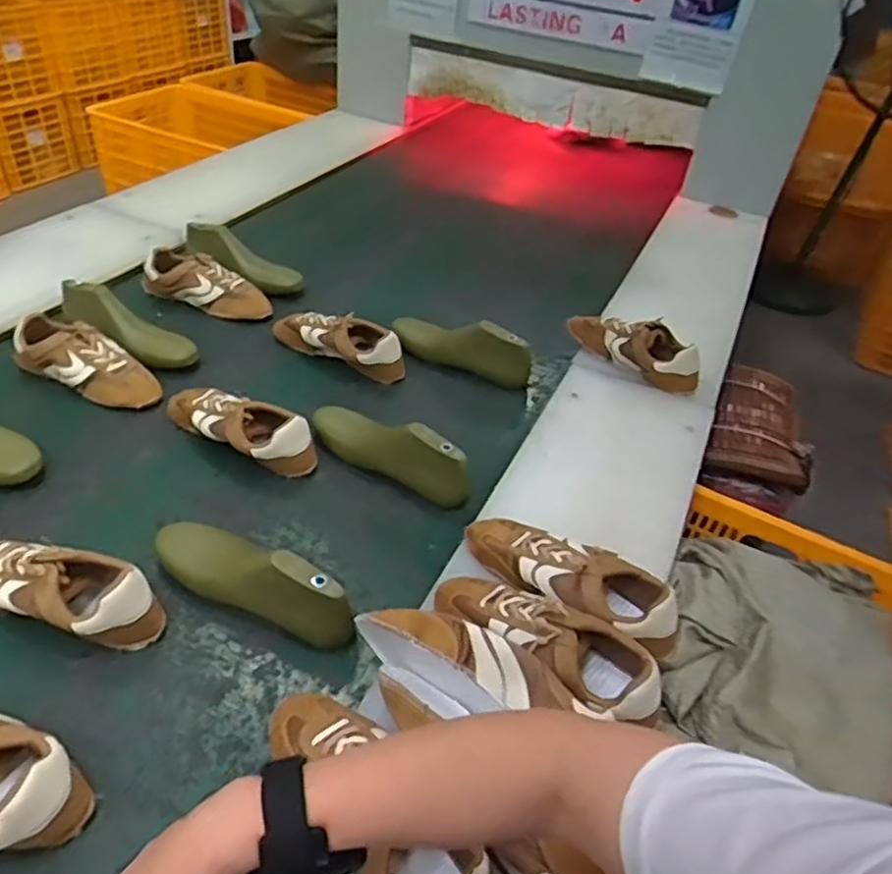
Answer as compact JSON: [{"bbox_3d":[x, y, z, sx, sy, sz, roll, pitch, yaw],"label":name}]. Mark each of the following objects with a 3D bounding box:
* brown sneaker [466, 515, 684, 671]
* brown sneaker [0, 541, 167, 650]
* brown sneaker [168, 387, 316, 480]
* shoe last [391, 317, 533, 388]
[{"bbox_3d":[0.138,0.158,0.778,0.256,0.084,0.087,30,45,23],"label":"brown sneaker"},{"bbox_3d":[-0.429,0.162,0.747,0.249,0.071,0.084,16,41,9],"label":"brown sneaker"},{"bbox_3d":[-0.300,-0.016,0.980,0.243,0.076,0.082,23,43,17],"label":"brown sneaker"},{"bbox_3d":[0.023,-0.162,1.200,0.261,0.101,0.071,25,43,19],"label":"shoe last"}]

